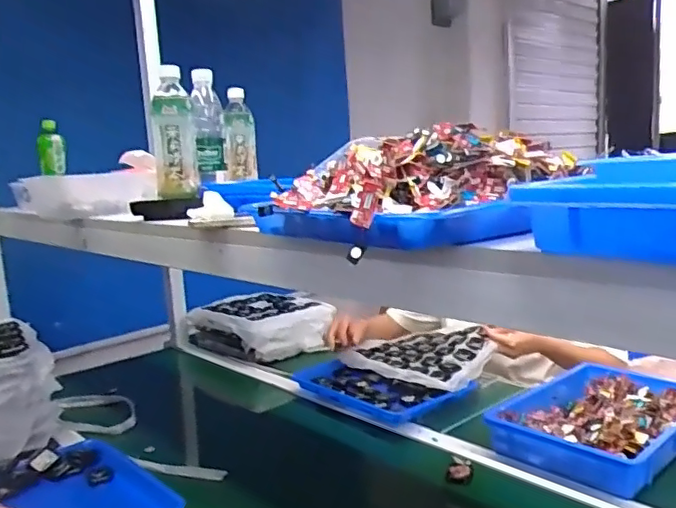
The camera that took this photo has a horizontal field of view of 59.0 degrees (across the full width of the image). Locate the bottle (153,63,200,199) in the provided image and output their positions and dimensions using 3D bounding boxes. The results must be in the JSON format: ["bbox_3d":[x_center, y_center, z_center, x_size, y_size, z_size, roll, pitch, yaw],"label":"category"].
[{"bbox_3d":[-0.248,-0.180,0.900,0.063,0.186,0.064,-7,9,-14],"label":"bottle"}]

